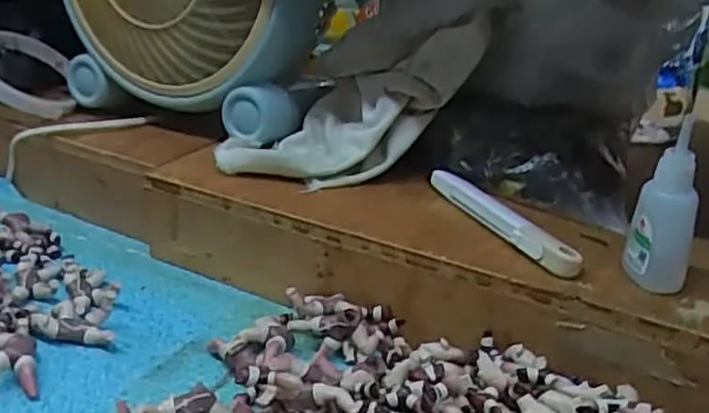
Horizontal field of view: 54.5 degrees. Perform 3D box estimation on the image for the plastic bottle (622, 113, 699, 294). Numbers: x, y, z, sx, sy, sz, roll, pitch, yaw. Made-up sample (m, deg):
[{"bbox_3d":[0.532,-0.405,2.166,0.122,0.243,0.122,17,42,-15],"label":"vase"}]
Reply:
[{"bbox_3d":[0.140,0.002,0.310,0.020,0.074,0.026,-12,29,-26],"label":"plastic bottle"}]

